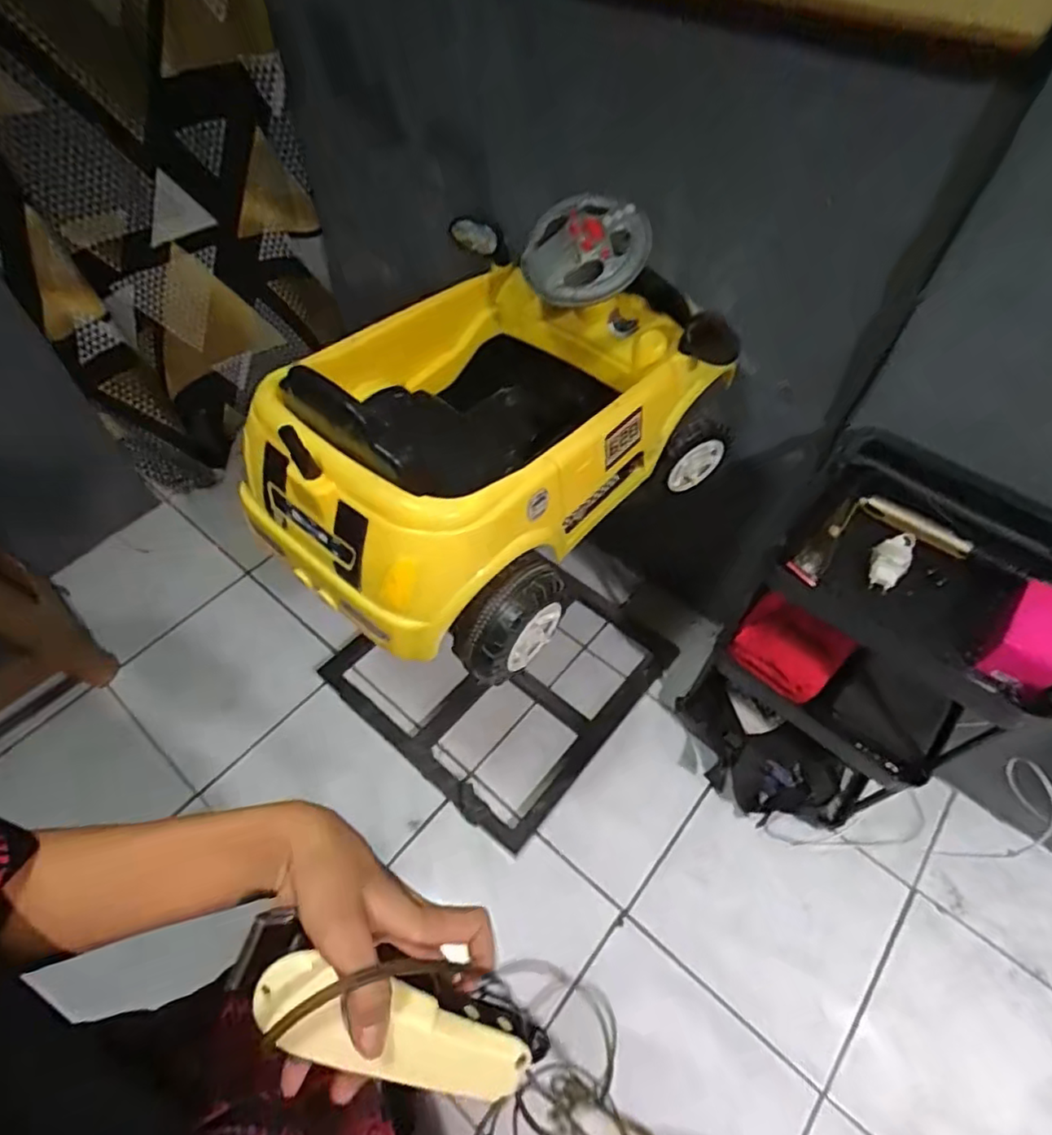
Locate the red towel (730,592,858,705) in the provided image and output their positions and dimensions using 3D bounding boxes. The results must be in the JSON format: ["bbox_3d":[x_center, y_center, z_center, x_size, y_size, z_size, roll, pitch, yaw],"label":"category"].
[{"bbox_3d":[0.449,0.137,1.045,0.139,0.058,0.165,-37,63,-23],"label":"red towel"}]

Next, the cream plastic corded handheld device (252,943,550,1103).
[{"bbox_3d":[-0.061,0.228,0.305,0.143,0.040,0.050,18,54,-9],"label":"cream plastic corded handheld device"}]

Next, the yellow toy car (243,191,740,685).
[{"bbox_3d":[-0.034,-0.188,0.781,0.398,0.306,0.589,32,61,20],"label":"yellow toy car"}]

